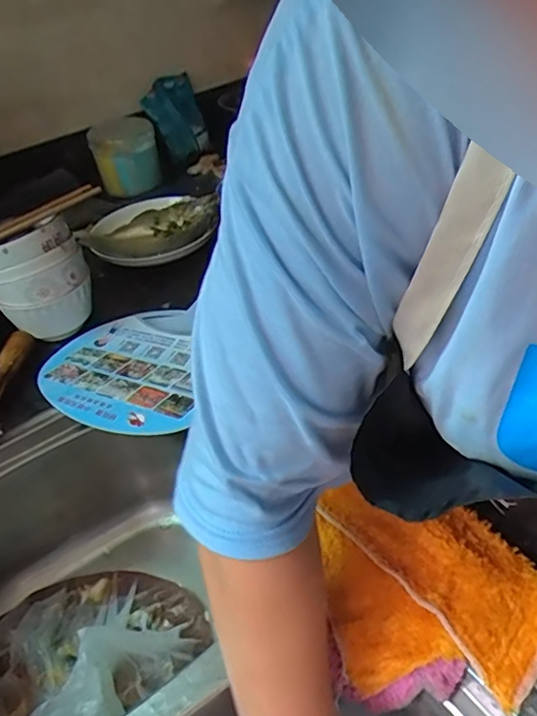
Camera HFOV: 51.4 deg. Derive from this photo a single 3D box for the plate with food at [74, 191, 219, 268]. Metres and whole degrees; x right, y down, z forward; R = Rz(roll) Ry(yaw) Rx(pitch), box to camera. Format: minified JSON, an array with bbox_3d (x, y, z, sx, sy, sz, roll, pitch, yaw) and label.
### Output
[{"bbox_3d":[-0.187,-0.204,0.883,0.218,0.043,0.195,10,43,20],"label":"plate with food"}]

